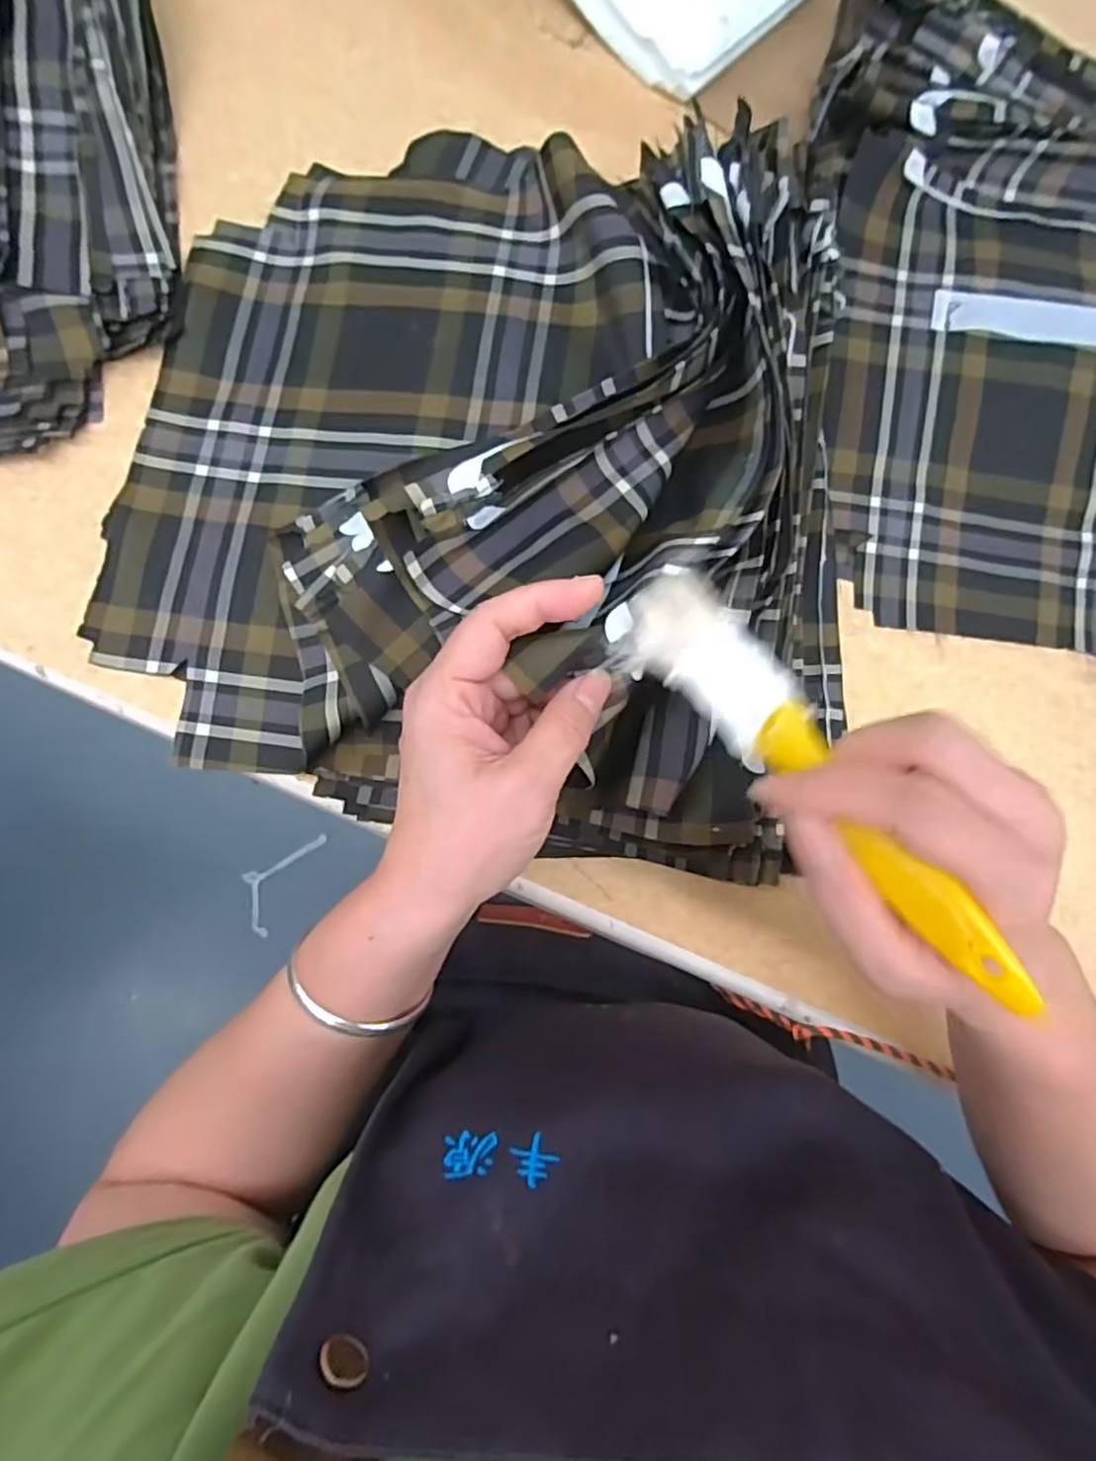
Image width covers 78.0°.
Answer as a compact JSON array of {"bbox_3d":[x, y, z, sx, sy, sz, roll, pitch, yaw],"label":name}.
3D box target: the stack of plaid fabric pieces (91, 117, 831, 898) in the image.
[{"bbox_3d":[-0.027,-0.145,0.345,0.367,0.088,0.362,14,81,-5],"label":"stack of plaid fabric pieces"}]

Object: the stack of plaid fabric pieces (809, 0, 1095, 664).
[{"bbox_3d":[0.332,-0.244,0.414,0.371,0.058,0.397,4,82,-6],"label":"stack of plaid fabric pieces"}]

